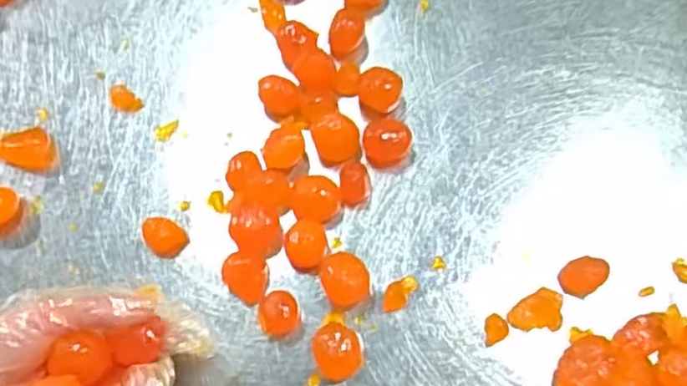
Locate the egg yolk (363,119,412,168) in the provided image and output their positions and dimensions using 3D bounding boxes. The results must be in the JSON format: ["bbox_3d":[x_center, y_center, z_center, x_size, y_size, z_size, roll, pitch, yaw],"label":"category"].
[{"bbox_3d":[0.028,-0.032,0.435,0.030,0.017,0.029,0,72,2],"label":"egg yolk"}]

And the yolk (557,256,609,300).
[{"bbox_3d":[0.146,0.050,0.402,0.027,0.013,0.021,-32,74,-8],"label":"yolk"}]

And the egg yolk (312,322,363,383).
[{"bbox_3d":[-0.004,0.092,0.386,0.027,0.013,0.031,-15,73,-3],"label":"egg yolk"}]

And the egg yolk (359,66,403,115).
[{"bbox_3d":[0.025,-0.068,0.446,0.027,0.023,0.030,6,73,4],"label":"egg yolk"}]

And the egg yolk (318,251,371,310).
[{"bbox_3d":[0.001,0.052,0.400,0.027,0.014,0.032,-19,73,-4],"label":"egg yolk"}]

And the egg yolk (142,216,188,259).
[{"bbox_3d":[-0.114,0.028,0.420,0.028,0.016,0.021,32,76,11],"label":"egg yolk"}]

